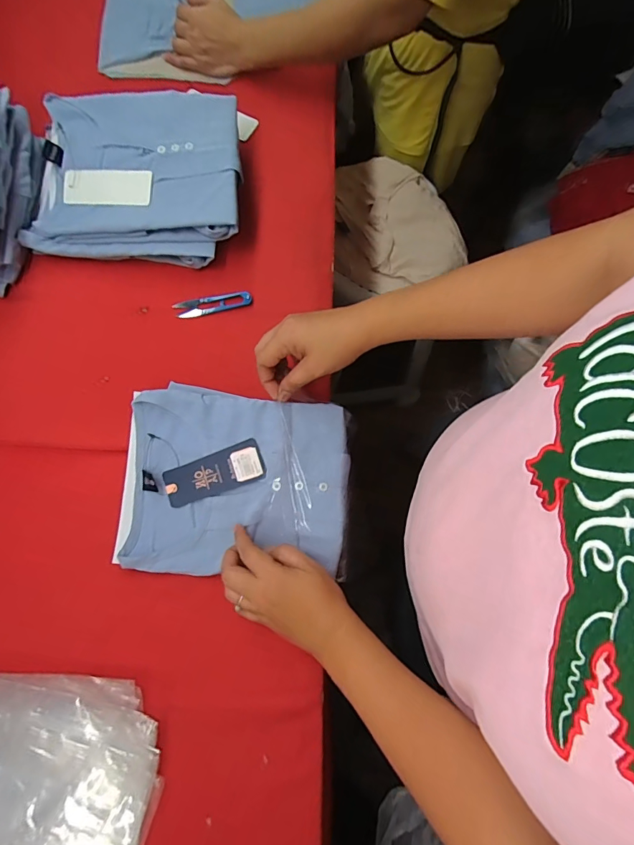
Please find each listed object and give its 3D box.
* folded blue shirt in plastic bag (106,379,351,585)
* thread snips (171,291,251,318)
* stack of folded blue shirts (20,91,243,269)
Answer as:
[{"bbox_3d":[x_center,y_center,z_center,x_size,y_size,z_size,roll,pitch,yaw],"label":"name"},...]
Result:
[{"bbox_3d":[-0.095,0.069,0.501,0.260,0.032,0.212,5,77,1],"label":"folded blue shirt in plastic bag"},{"bbox_3d":[-0.141,-0.161,0.575,0.103,0.007,0.023,-12,77,-3],"label":"thread snips"},{"bbox_3d":[-0.236,-0.331,0.578,0.265,0.072,0.222,2,77,0],"label":"stack of folded blue shirts"}]

